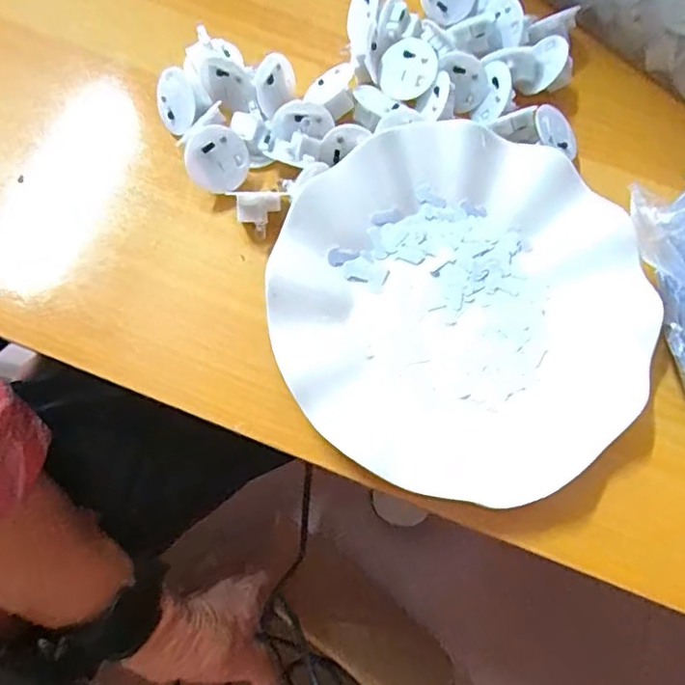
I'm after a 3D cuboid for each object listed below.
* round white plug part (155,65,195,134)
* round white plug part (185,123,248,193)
[{"bbox_3d":[-0.090,-0.129,0.314,0.026,0.007,0.032,-29,89,34],"label":"round white plug part"},{"bbox_3d":[-0.065,-0.095,0.302,0.032,0.010,0.032,-35,118,-14],"label":"round white plug part"}]

